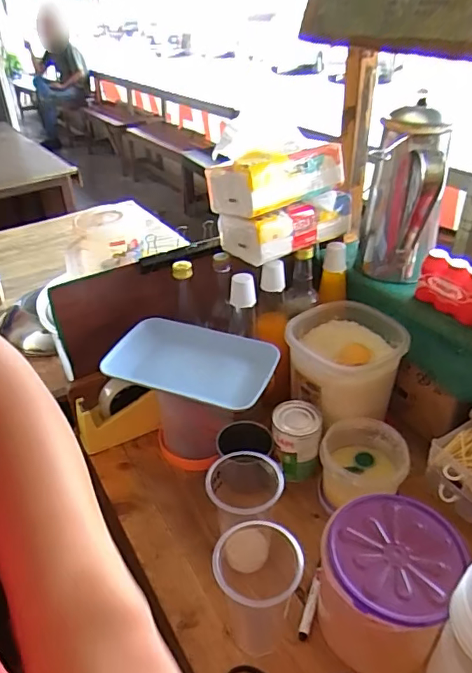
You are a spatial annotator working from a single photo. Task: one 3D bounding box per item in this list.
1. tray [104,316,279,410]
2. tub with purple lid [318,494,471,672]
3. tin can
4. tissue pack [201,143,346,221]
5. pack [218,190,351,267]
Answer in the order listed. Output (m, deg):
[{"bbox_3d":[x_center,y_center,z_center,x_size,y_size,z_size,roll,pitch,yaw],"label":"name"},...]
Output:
[{"bbox_3d":[-0.060,0.034,0.724,0.231,0.026,0.144,12,38,21],"label":"tray"},{"bbox_3d":[0.164,0.277,0.569,0.127,0.139,0.139,-2,35,2],"label":"tub with purple lid"},{"bbox_3d":[0.092,0.159,0.775,0.070,0.092,0.072,-2,35,2],"label":"tin can"},{"bbox_3d":[0.062,-0.248,0.778,0.195,0.073,0.104,-28,41,-31],"label":"tissue pack"},{"bbox_3d":[0.081,-0.187,0.814,0.196,0.074,0.105,-24,39,-27],"label":"pack"}]

